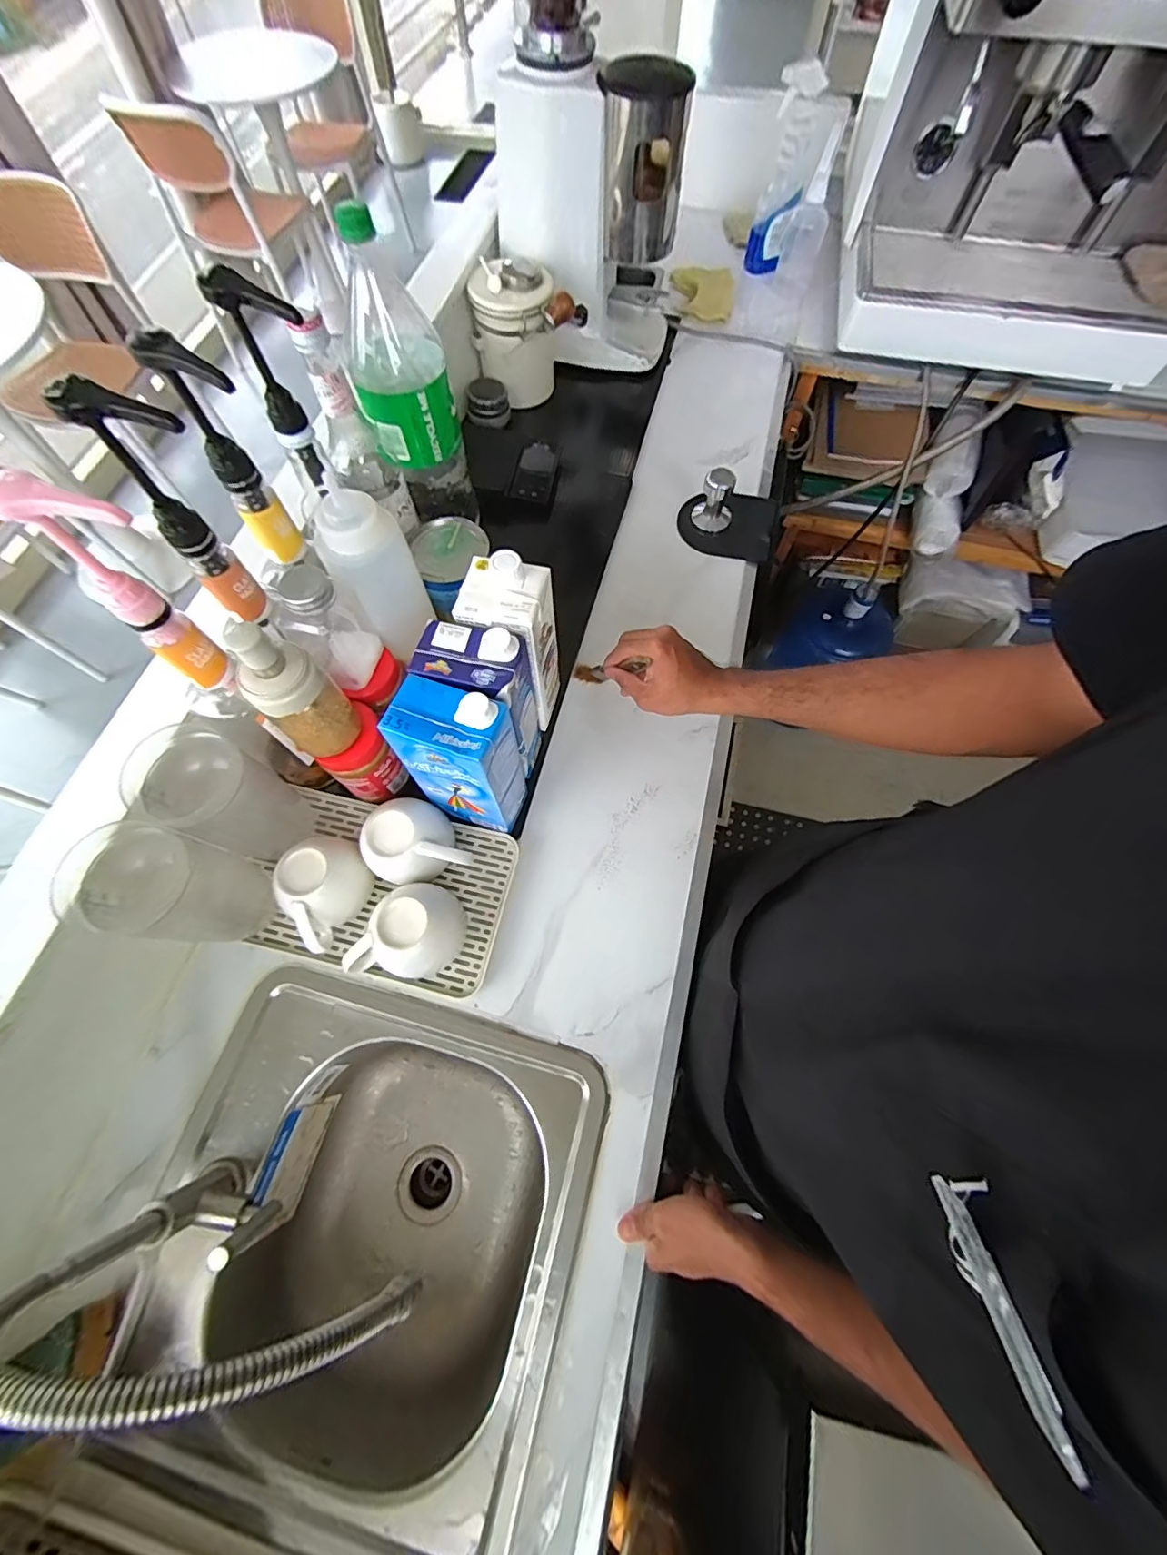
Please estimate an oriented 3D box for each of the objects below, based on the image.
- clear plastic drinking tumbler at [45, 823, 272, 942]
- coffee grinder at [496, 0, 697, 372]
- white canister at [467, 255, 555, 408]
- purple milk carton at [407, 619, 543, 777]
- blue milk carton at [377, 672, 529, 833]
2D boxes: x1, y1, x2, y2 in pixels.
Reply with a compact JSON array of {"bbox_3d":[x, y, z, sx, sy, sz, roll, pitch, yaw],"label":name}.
[{"bbox_3d":[-0.373,0.106,0.480,0.081,0.164,0.081,0,67,0],"label":"clear plastic drinking tumbler"},{"bbox_3d":[0.005,-0.907,0.687,0.262,0.553,0.192,-4,67,-2],"label":"coffee grinder"},{"bbox_3d":[-0.105,-0.698,0.833,0.122,0.158,0.107,2,67,1],"label":"white canister"},{"bbox_3d":[-0.100,-0.077,0.539,0.097,0.187,0.065,15,68,6],"label":"purple milk carton"},{"bbox_3d":[-0.115,-0.013,0.522,0.097,0.202,0.070,14,68,6],"label":"blue milk carton"}]

